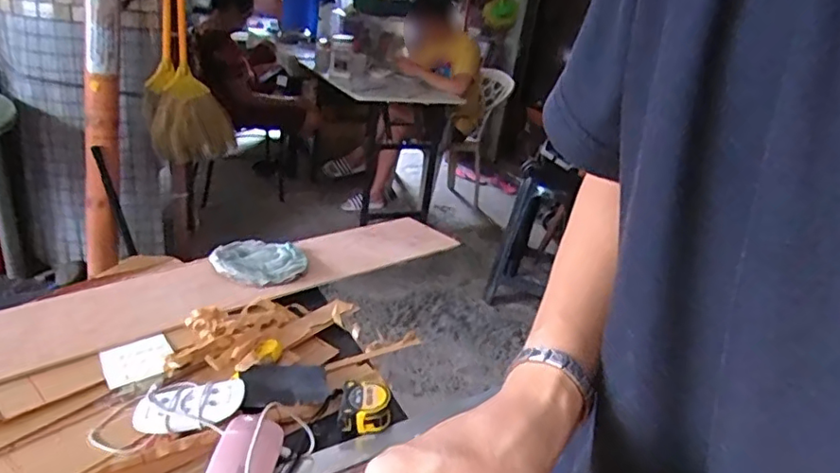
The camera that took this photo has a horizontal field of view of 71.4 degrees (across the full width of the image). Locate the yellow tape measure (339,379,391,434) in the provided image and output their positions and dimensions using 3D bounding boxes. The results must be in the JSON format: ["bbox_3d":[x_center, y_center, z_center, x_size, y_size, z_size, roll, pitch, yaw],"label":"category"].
[{"bbox_3d":[-0.070,0.216,0.748,0.060,0.038,0.067,6,24,-5],"label":"yellow tape measure"}]

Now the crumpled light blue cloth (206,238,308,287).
[{"bbox_3d":[-0.288,0.042,1.060,0.158,0.023,0.153,8,24,0],"label":"crumpled light blue cloth"}]

